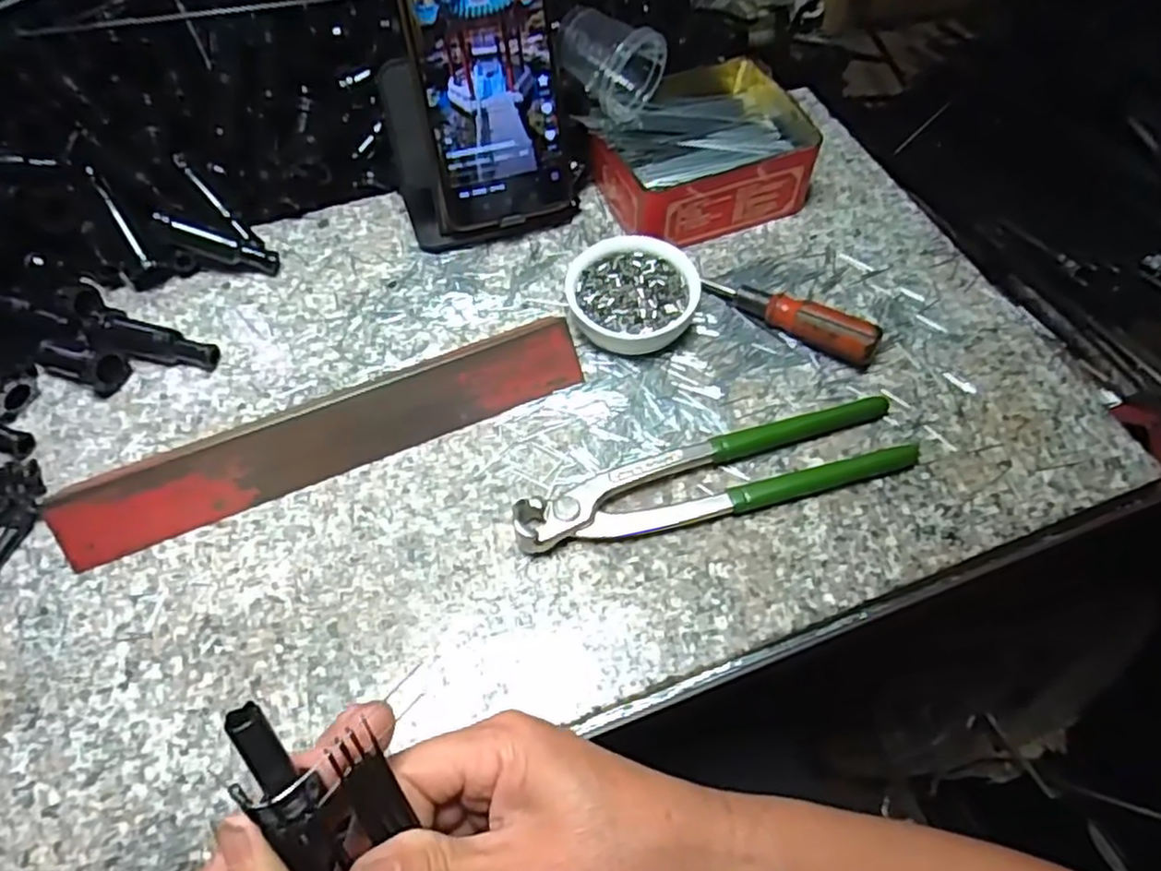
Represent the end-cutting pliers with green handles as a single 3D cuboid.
[{"bbox_3d":[0.067,0.021,0.354,0.199,0.016,0.040,-15,60,-10],"label":"end-cutting pliers with green handles"}]

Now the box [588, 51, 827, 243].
[{"bbox_3d":[0.073,-0.183,0.464,0.132,0.045,0.118,-20,61,-12],"label":"box"}]

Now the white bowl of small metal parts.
[{"bbox_3d":[0.028,-0.077,0.406,0.070,0.025,0.069,0,59,0],"label":"white bowl of small metal parts"}]

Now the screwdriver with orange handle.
[{"bbox_3d":[0.114,-0.066,0.400,0.099,0.024,0.017,30,63,17],"label":"screwdriver with orange handle"}]

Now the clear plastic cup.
[{"bbox_3d":[0.020,-0.226,0.435,0.046,0.043,0.054,-29,62,-16],"label":"clear plastic cup"}]

